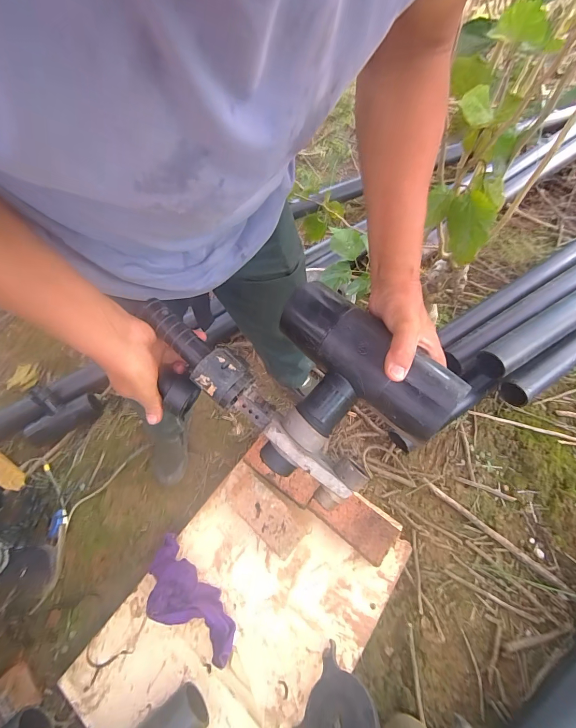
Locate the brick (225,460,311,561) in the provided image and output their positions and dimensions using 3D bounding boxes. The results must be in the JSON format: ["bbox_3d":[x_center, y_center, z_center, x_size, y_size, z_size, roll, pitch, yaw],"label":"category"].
[{"bbox_3d":[-0.067,0.403,0.946,0.268,0.055,0.127,39,70,16],"label":"brick"}]

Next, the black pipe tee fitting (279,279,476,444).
[{"bbox_3d":[0.078,0.008,0.408,0.223,0.082,0.140,44,108,20],"label":"black pipe tee fitting"}]

